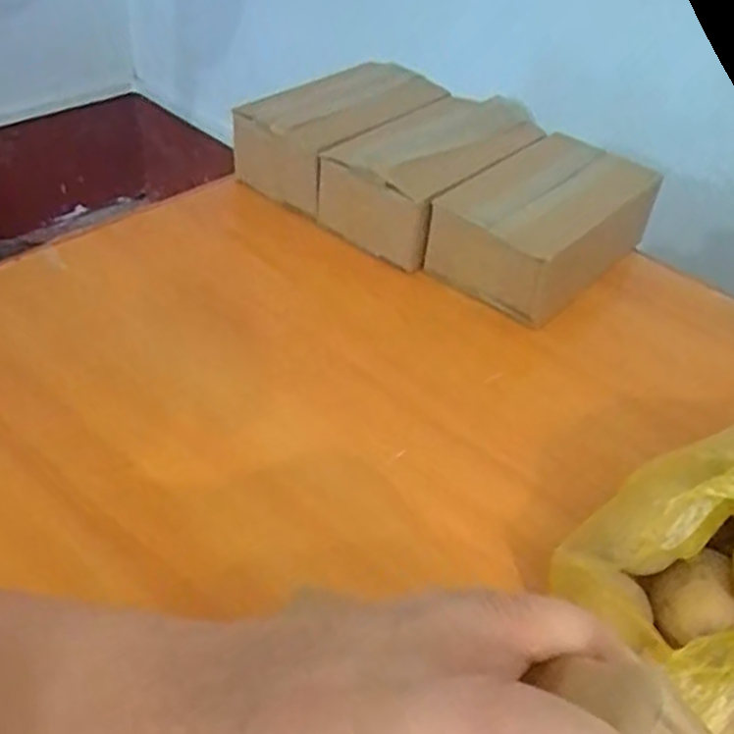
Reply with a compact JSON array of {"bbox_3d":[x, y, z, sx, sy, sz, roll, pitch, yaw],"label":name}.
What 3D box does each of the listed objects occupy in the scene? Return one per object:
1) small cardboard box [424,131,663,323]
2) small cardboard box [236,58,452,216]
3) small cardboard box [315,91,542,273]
[{"bbox_3d":[0.150,-0.126,0.675,0.120,0.070,0.193,32,46,30],"label":"small cardboard box"},{"bbox_3d":[-0.034,-0.233,0.778,0.125,0.080,0.221,30,45,28],"label":"small cardboard box"},{"bbox_3d":[0.059,-0.187,0.741,0.130,0.076,0.217,30,45,28],"label":"small cardboard box"}]

